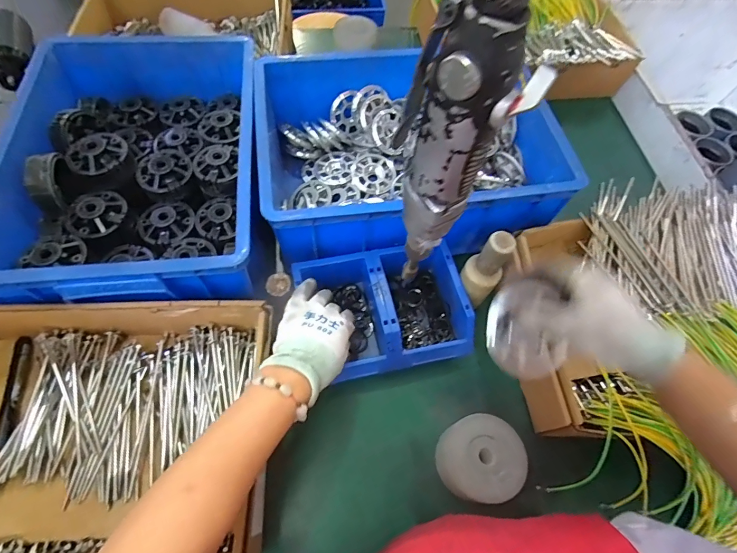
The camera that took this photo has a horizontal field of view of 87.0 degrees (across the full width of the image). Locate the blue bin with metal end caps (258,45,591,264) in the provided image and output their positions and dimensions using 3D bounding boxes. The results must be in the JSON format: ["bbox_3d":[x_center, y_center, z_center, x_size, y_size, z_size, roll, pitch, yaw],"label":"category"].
[{"bbox_3d":[0.055,-0.188,0.598,0.417,0.146,0.321,-2,62,-5],"label":"blue bin with metal end caps"}]

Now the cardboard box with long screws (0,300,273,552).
[{"bbox_3d":[-0.301,0.162,0.416,0.367,0.076,0.258,-1,62,-4],"label":"cardboard box with long screws"}]

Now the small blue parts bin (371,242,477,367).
[{"bbox_3d":[0.068,0.041,0.530,0.110,0.076,0.152,-11,63,-10],"label":"small blue parts bin"}]

